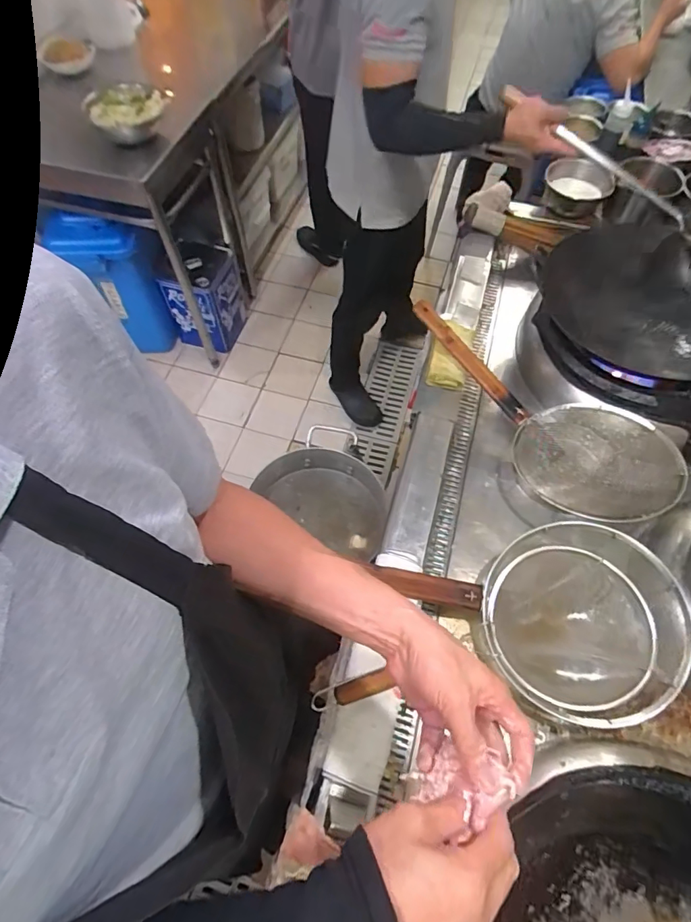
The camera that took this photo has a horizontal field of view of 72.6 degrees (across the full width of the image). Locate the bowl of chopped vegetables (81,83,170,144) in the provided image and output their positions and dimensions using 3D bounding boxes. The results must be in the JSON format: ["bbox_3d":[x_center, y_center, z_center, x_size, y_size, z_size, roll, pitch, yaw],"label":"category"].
[{"bbox_3d":[-0.605,-0.976,1.313,0.209,0.107,0.183,-24,63,-12],"label":"bowl of chopped vegetables"}]

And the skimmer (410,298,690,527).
[{"bbox_3d":[0.369,-0.109,0.932,0.258,0.118,0.571,-33,66,-16],"label":"skimmer"}]

